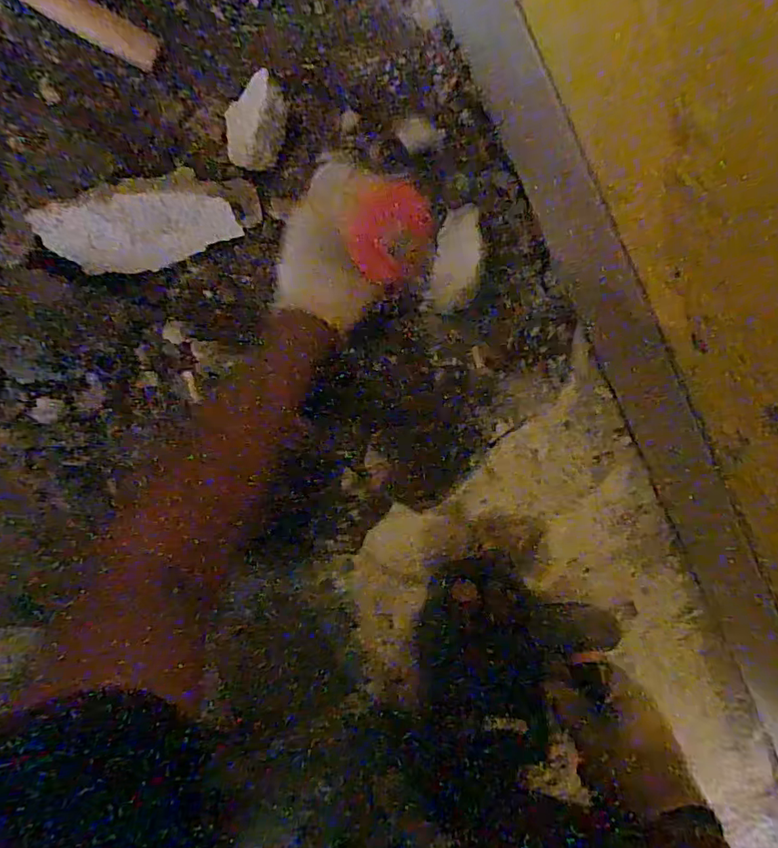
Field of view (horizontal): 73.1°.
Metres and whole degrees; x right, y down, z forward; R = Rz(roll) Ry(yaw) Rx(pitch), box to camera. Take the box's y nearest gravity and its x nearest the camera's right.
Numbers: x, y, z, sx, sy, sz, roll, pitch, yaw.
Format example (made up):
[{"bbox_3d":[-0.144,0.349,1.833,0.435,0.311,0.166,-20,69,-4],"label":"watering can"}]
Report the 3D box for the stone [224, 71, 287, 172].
[{"bbox_3d":[-0.127,-0.285,0.494,0.058,0.032,0.084,-1,94,-5],"label":"stone"}]

